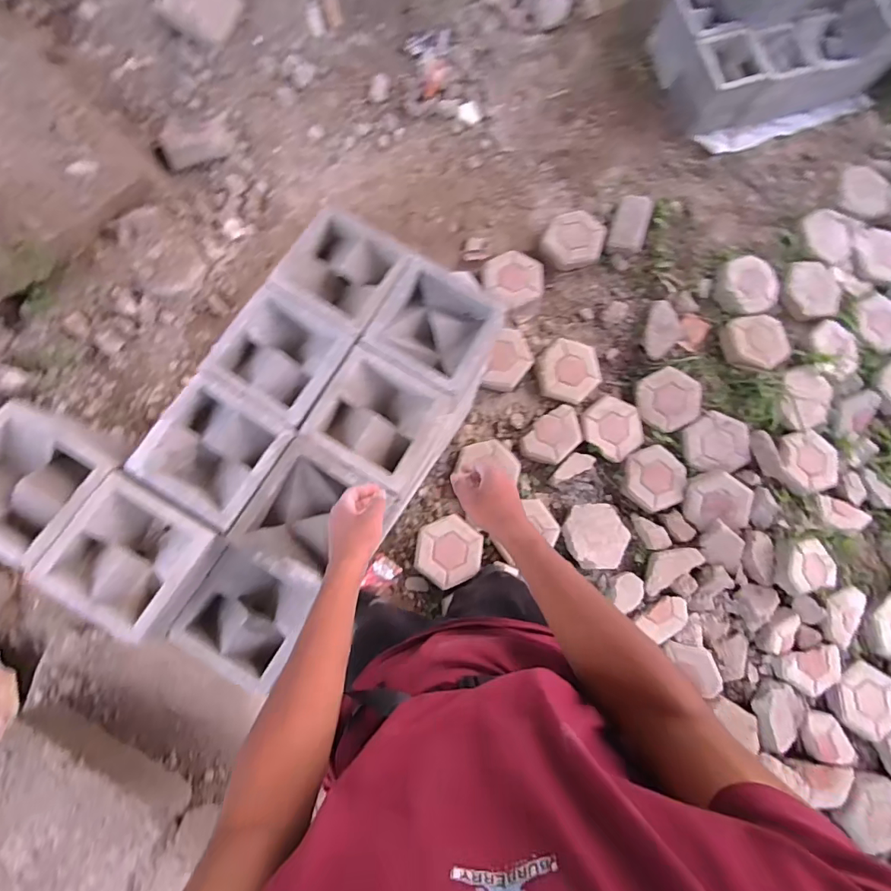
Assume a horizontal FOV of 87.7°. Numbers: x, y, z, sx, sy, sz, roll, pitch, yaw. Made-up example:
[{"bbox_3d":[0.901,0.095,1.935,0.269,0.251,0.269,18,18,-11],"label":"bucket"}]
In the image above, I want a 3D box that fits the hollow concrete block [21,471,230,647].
[{"bbox_3d":[-0.507,0.176,0.760,0.203,0.091,0.198,30,79,0],"label":"hollow concrete block"}]

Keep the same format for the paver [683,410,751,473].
[{"bbox_3d":[0.890,-0.012,1.527,0.197,0.057,0.192,3,80,-5],"label":"paver"}]

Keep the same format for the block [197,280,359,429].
[{"bbox_3d":[-0.298,-0.160,0.854,0.203,0.082,0.196,31,79,0],"label":"block"}]

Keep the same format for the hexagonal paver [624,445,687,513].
[{"bbox_3d":[0.686,0.104,1.512,0.190,0.037,0.218,5,80,-5],"label":"hexagonal paver"}]

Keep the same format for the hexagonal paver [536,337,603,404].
[{"bbox_3d":[0.411,-0.246,1.541,0.201,0.046,0.216,45,79,3],"label":"hexagonal paver"}]

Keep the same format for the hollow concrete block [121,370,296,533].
[{"bbox_3d":[-0.392,0.011,0.796,0.201,0.070,0.201,33,79,0],"label":"hollow concrete block"}]

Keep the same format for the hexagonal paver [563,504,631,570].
[{"bbox_3d":[0.481,0.290,1.489,0.192,0.053,0.200,25,79,-1],"label":"hexagonal paver"}]

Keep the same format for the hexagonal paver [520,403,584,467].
[{"bbox_3d":[0.358,-0.032,1.515,0.150,0.037,0.221,45,79,3],"label":"hexagonal paver"}]

